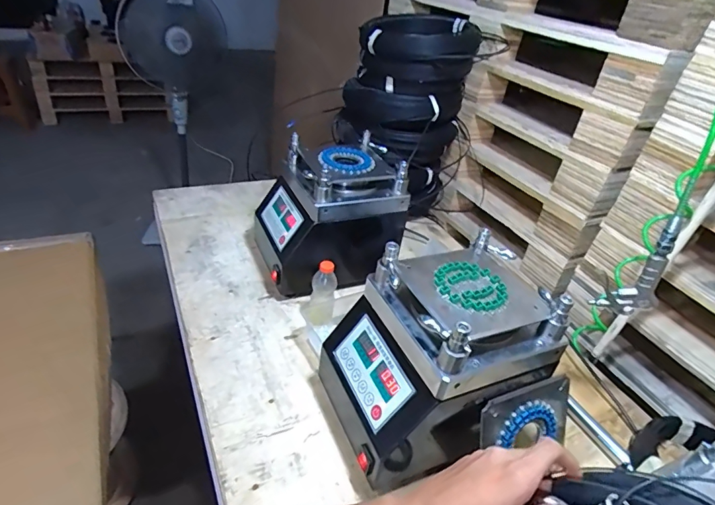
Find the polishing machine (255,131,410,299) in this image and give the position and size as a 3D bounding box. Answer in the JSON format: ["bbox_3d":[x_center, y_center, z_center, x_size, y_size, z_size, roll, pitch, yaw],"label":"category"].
[{"bbox_3d":[-0.062,-0.091,1.020,0.303,0.279,0.248,-8,37,-23],"label":"polishing machine"}]

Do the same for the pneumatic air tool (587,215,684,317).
[{"bbox_3d":[0.436,0.025,0.683,0.088,0.171,0.024,13,34,8],"label":"pneumatic air tool"}]

